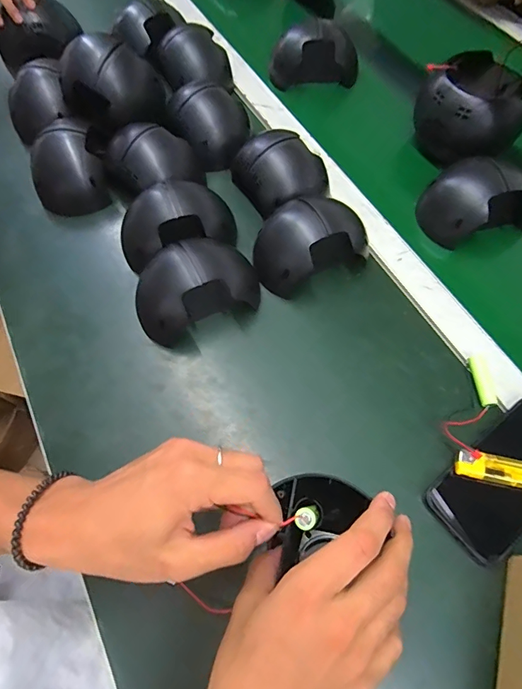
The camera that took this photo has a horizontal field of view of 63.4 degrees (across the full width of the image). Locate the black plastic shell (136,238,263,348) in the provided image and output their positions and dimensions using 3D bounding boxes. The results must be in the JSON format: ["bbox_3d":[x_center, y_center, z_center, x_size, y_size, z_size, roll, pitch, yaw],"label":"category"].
[{"bbox_3d":[-0.067,-0.061,0.428,0.129,0.054,0.082,-26,66,-11],"label":"black plastic shell"}]

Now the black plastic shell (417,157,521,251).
[{"bbox_3d":[0.244,-0.165,0.484,0.105,0.054,0.090,-23,66,-10],"label":"black plastic shell"}]

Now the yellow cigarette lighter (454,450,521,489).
[{"bbox_3d":[0.208,0.108,0.360,0.081,0.012,0.023,10,64,6],"label":"yellow cigarette lighter"}]

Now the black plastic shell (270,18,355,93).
[{"bbox_3d":[0.077,-0.415,0.609,0.124,0.064,0.066,6,64,4],"label":"black plastic shell"}]

